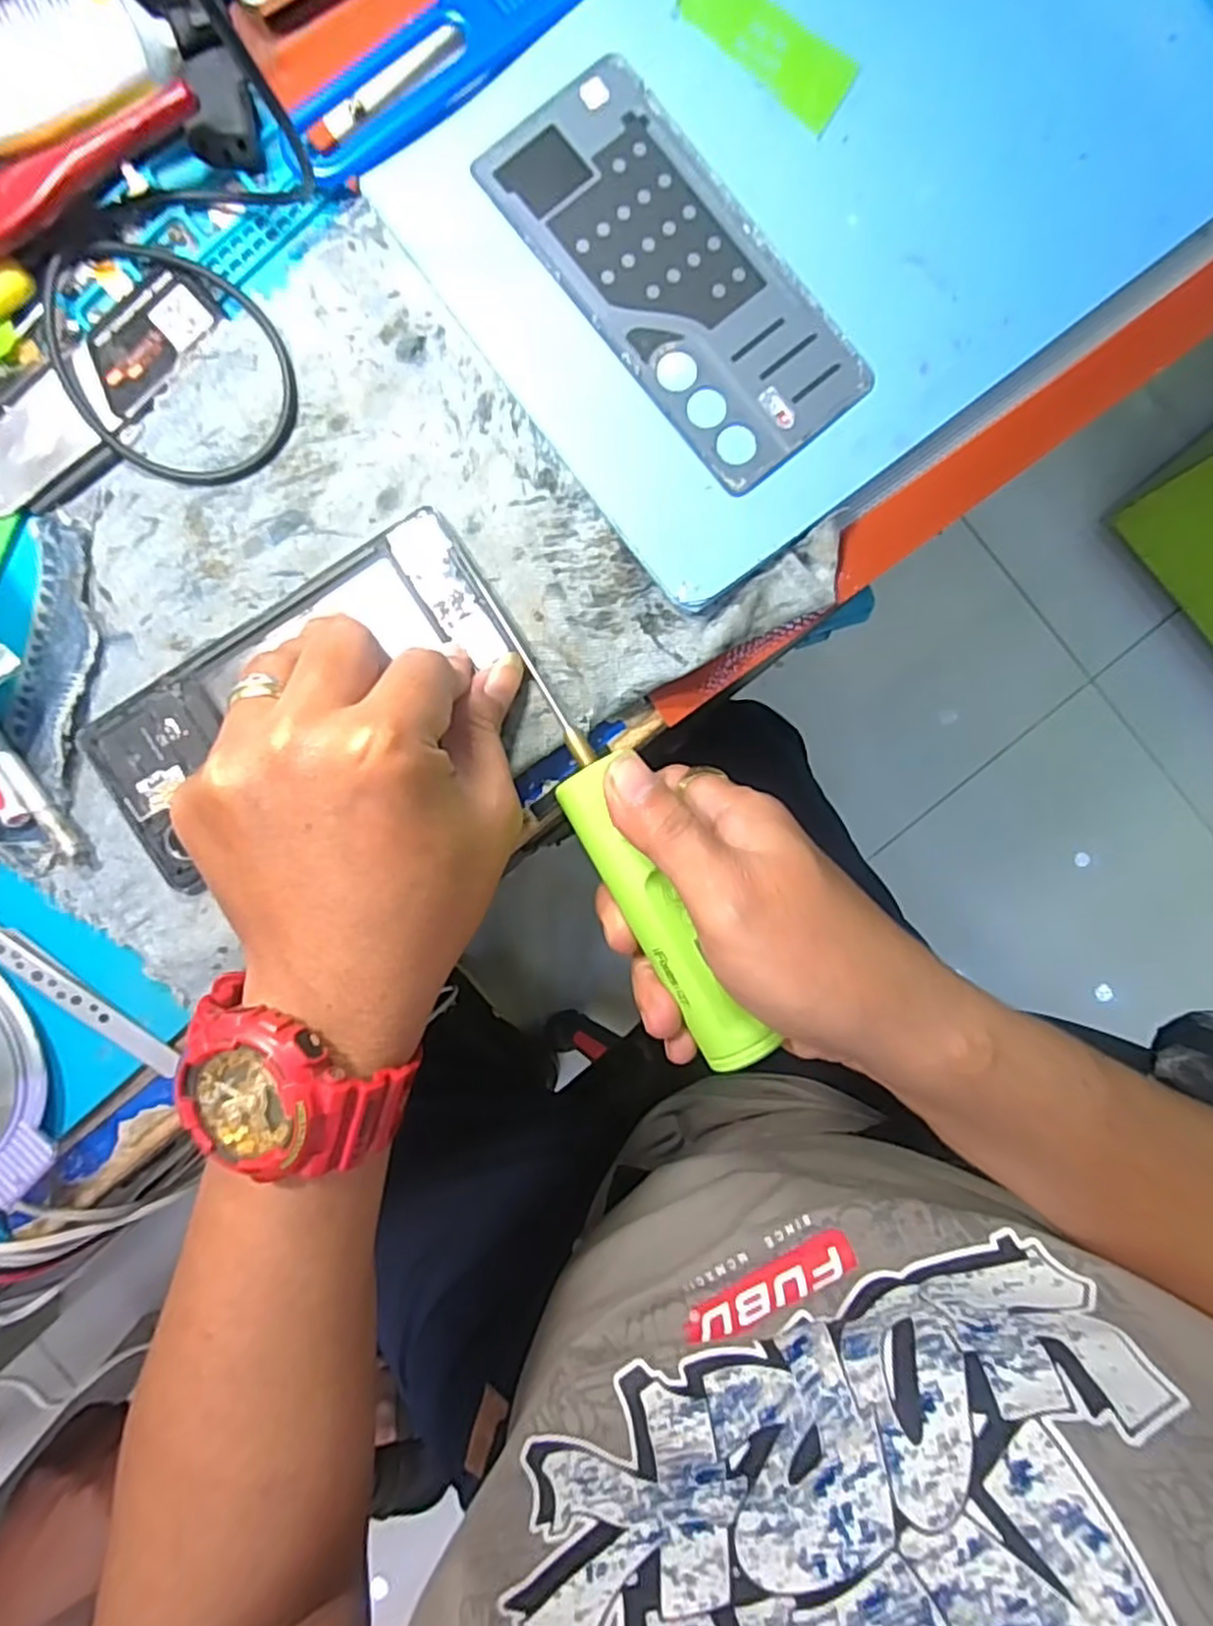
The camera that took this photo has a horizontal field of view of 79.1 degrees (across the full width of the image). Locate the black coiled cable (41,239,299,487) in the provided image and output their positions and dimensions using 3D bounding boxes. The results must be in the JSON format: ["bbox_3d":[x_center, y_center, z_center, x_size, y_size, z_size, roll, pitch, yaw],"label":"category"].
[{"bbox_3d":[-0.166,-0.170,0.276,0.100,0.010,0.075,30,90,-1],"label":"black coiled cable"}]

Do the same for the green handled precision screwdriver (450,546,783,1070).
[{"bbox_3d":[-0.003,-0.002,0.268,0.022,0.025,0.210,-28,84,-1],"label":"green handled precision screwdriver"}]

